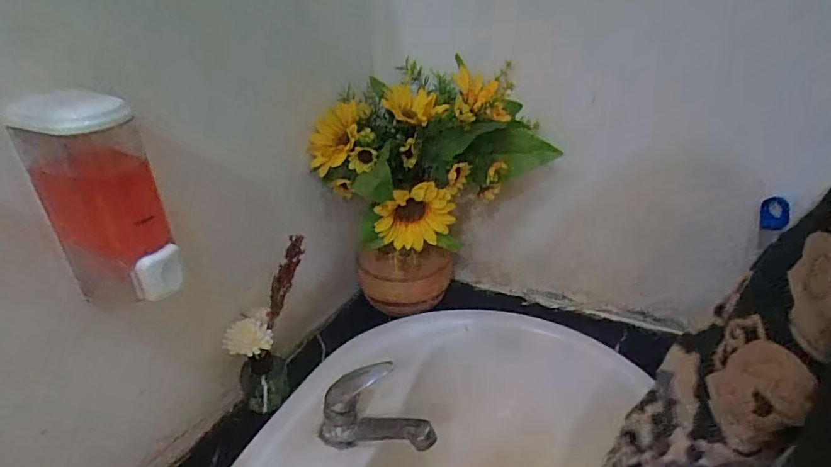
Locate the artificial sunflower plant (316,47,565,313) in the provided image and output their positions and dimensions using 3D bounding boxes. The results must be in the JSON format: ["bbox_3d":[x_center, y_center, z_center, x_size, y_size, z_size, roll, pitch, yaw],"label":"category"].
[{"bbox_3d":[0.012,-0.039,0.636,0.256,0.300,0.186,-11,29,-16],"label":"artificial sunflower plant"}]

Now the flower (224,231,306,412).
[{"bbox_3d":[-0.160,0.105,0.531,0.049,0.179,0.097,11,31,23],"label":"flower"}]

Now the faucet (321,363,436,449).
[{"bbox_3d":[-0.035,0.184,0.494,0.121,0.077,0.056,7,29,17],"label":"faucet"}]

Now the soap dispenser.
[{"bbox_3d":[-0.210,-0.024,0.331,0.066,0.132,0.065,-20,33,-29],"label":"soap dispenser"}]

